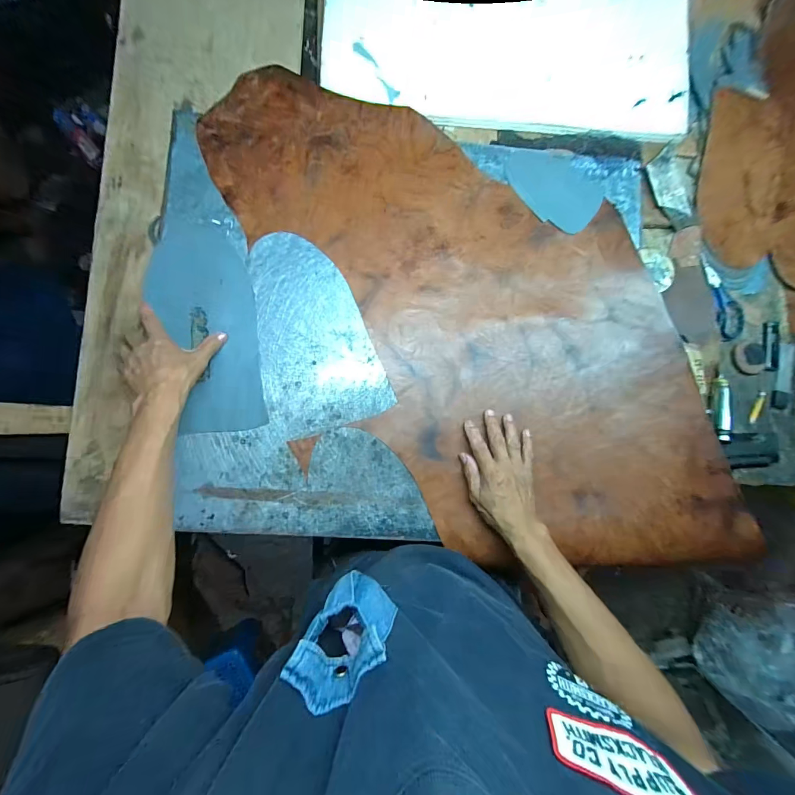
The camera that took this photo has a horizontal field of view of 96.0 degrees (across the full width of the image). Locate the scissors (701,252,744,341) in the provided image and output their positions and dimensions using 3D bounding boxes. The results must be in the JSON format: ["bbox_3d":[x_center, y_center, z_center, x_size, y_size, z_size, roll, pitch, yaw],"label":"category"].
[{"bbox_3d":[0.541,-0.171,0.602,0.043,0.016,0.152,-19,87,-5],"label":"scissors"}]

